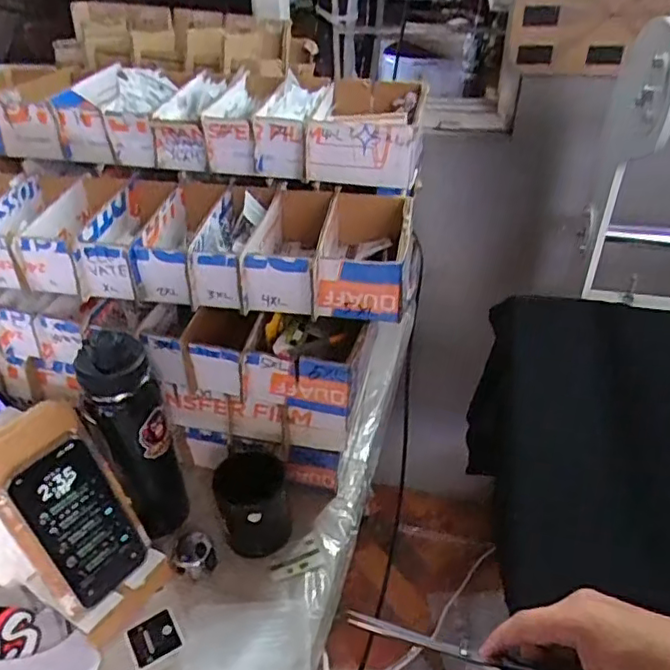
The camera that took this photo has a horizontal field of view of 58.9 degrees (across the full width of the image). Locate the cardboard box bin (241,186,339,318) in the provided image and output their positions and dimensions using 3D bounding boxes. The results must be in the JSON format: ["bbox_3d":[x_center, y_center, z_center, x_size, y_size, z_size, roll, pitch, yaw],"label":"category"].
[{"bbox_3d":[-0.049,-0.101,0.679,0.087,0.071,0.190,3,38,5],"label":"cardboard box bin"}]

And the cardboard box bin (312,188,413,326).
[{"bbox_3d":[0.037,-0.096,0.668,0.094,0.066,0.183,4,38,6],"label":"cardboard box bin"}]

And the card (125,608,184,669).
[{"bbox_3d":[-0.187,0.312,0.613,0.046,0.004,0.049,-23,38,-25],"label":"card"}]

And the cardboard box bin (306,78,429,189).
[{"bbox_3d":[0.044,-0.258,0.753,0.130,0.076,0.168,6,38,9],"label":"cardboard box bin"}]

